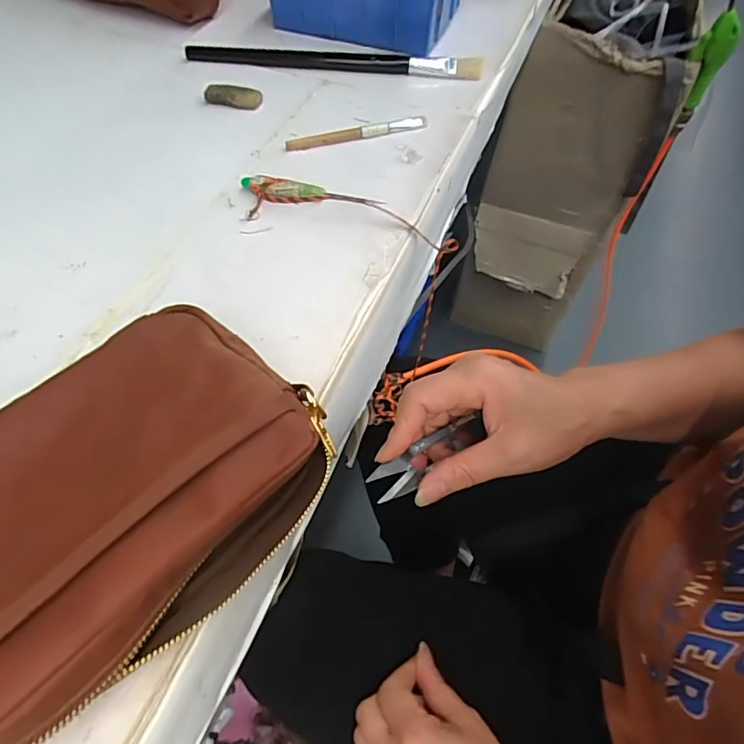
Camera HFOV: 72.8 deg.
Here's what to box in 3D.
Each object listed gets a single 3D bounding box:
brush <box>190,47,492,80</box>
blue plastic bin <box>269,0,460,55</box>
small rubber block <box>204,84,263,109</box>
[{"bbox_3d":[-0.039,-0.313,0.507,0.295,0.016,0.022,5,58,0],"label":"brush"},{"bbox_3d":[-0.009,-0.397,0.533,0.204,0.065,0.099,10,58,4],"label":"blue plastic bin"},{"bbox_3d":[-0.130,-0.259,0.474,0.052,0.012,0.019,2,58,-2],"label":"small rubber block"}]

